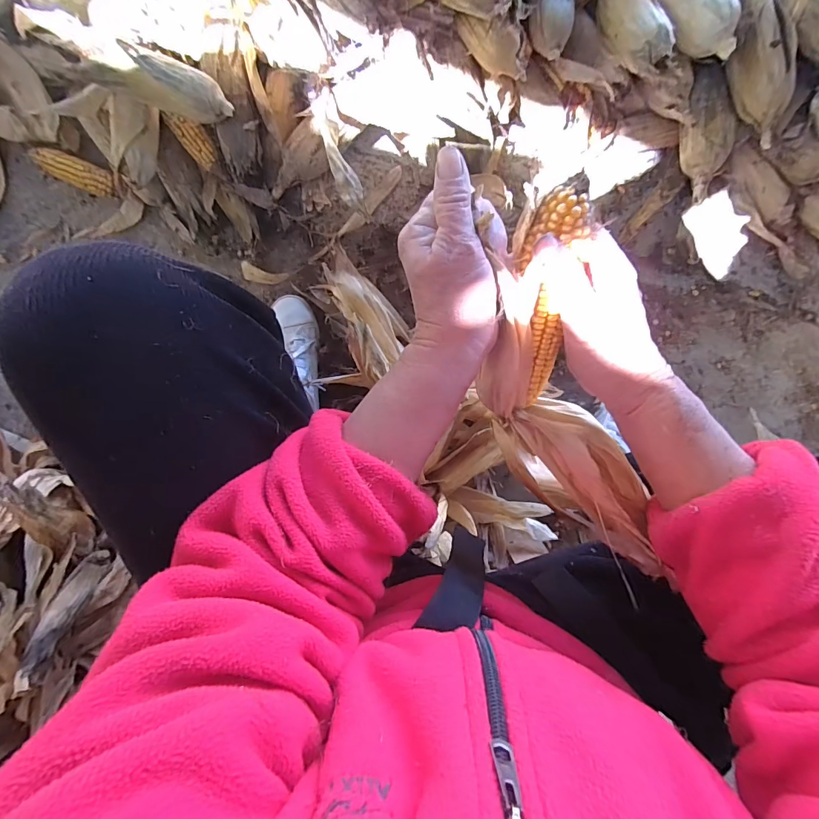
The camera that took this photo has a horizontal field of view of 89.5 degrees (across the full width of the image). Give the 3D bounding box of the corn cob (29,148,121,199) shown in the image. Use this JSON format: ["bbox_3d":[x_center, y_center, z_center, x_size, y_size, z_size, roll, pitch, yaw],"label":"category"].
[{"bbox_3d":[-0.525,-0.374,0.652,0.157,0.039,0.042,24,93,-2],"label":"corn cob"}]

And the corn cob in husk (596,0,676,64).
[{"bbox_3d":[0.288,-0.496,0.528,0.048,0.051,0.186,-7,61,0],"label":"corn cob in husk"}]

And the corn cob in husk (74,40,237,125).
[{"bbox_3d":[-0.321,-0.425,0.541,0.188,0.071,0.059,19,93,-2],"label":"corn cob in husk"}]

